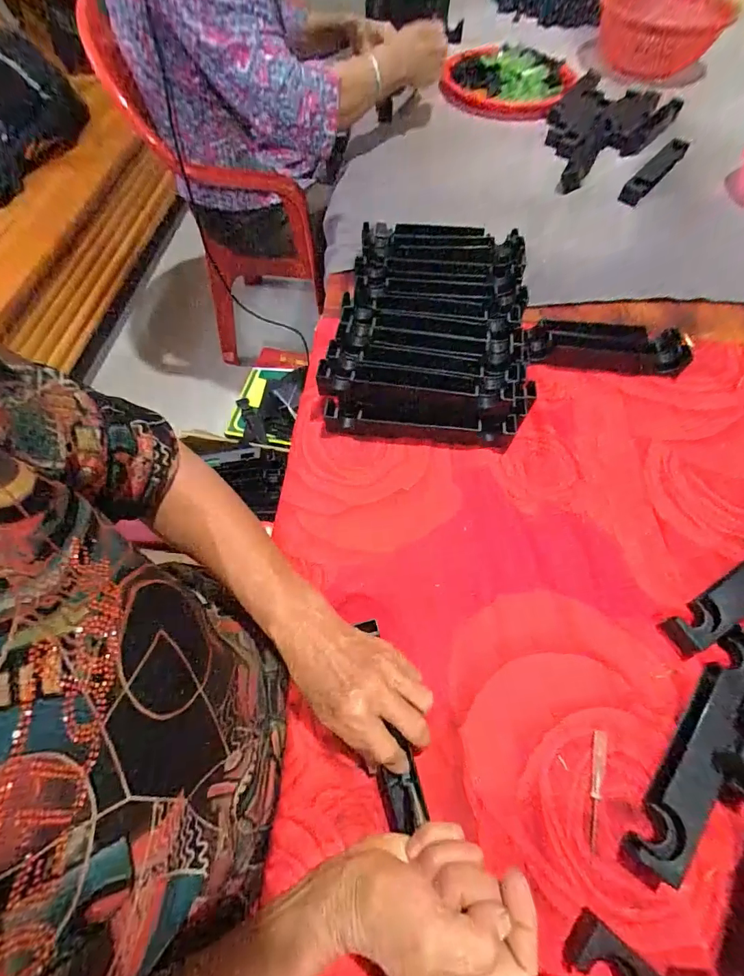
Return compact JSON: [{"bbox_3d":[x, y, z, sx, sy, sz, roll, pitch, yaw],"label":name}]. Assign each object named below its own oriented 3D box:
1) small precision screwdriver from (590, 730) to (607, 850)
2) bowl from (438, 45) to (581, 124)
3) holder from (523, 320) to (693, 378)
[{"bbox_3d":[0.168,0.224,0.323,0.010,0.004,0.078,14,62,7],"label":"small precision screwdriver"},{"bbox_3d":[0.259,-0.787,0.842,0.249,0.062,0.195,2,63,0],"label":"bowl"},{"bbox_3d":[0.271,-0.163,0.506,0.190,0.027,0.056,3,62,1],"label":"holder"}]

